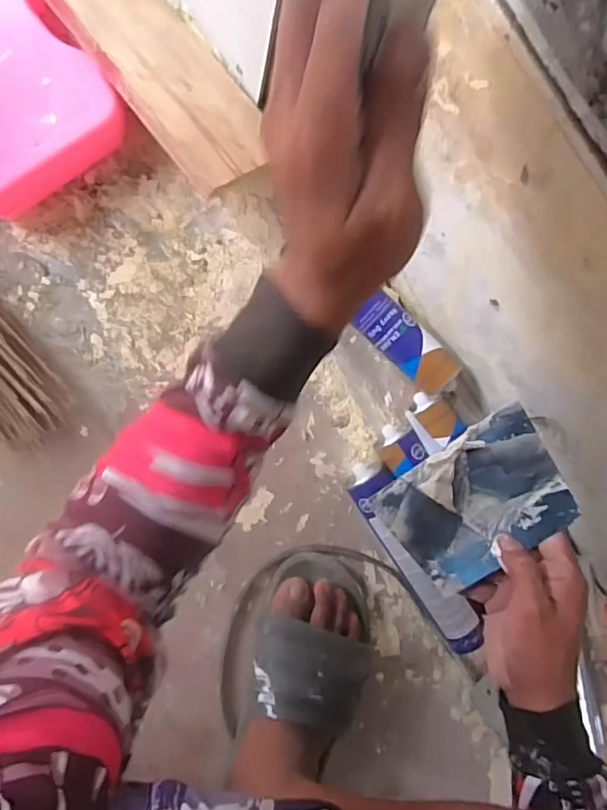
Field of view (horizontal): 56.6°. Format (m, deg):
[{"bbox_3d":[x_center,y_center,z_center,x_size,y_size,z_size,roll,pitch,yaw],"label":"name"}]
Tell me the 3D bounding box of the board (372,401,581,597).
[{"bbox_3d":[0.137,0.078,0.448,0.137,0.011,0.098,-38,73,14],"label":"board"}]

